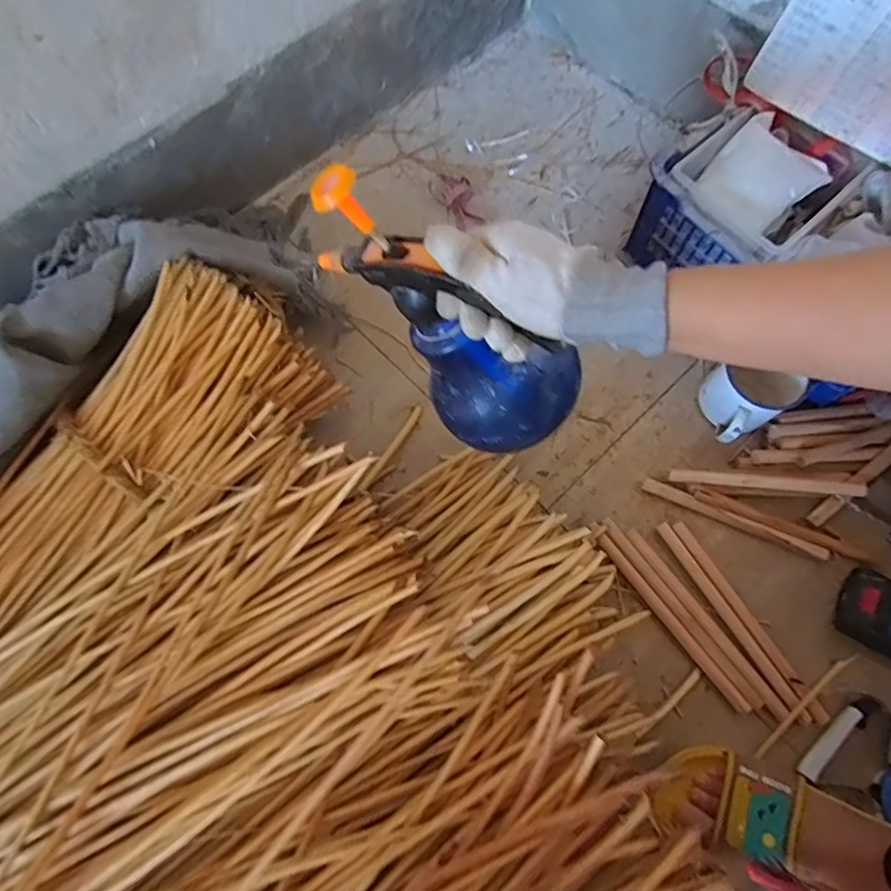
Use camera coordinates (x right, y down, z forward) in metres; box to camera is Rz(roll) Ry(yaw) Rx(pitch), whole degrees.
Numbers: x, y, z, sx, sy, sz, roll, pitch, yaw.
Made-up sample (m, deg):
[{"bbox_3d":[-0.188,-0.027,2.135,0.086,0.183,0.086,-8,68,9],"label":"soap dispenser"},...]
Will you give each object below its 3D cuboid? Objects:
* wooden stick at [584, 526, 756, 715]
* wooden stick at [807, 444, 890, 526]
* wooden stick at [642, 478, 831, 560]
[{"bbox_3d":[0.246,0.188,0.642,0.014,0.010,0.245,-35,74,-13],"label":"wooden stick"},{"bbox_3d":[0.499,0.036,0.680,0.168,0.009,0.017,-41,75,0],"label":"wooden stick"},{"bbox_3d":[0.342,0.088,0.683,0.217,0.020,0.015,23,71,7],"label":"wooden stick"}]

